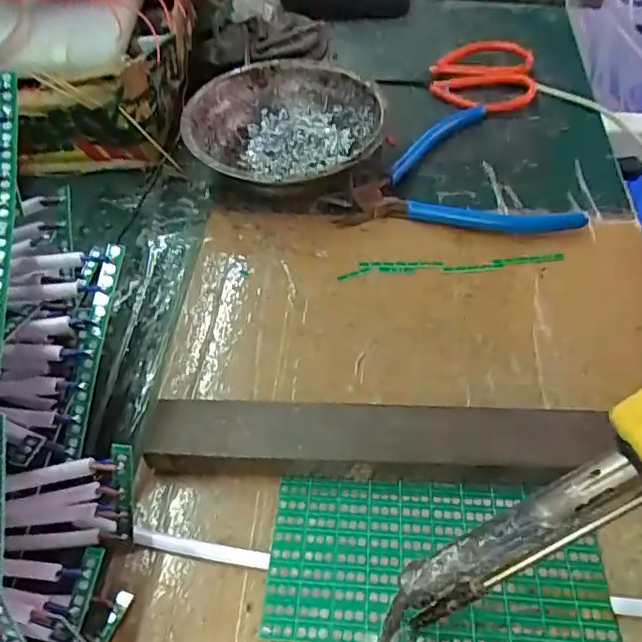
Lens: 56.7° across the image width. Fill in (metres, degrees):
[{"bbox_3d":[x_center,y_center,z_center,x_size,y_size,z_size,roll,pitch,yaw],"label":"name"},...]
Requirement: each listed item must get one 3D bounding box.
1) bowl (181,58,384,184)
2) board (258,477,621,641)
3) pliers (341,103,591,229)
[{"bbox_3d":[-0.023,-0.118,0.383,0.118,0.039,0.121,-1,52,1],"label":"bowl"},{"bbox_3d":[0.045,0.095,0.234,0.128,0.004,0.065,3,47,4],"label":"board"},{"bbox_3d":[0.096,-0.100,0.381,0.134,0.012,0.129,10,53,9],"label":"pliers"}]

